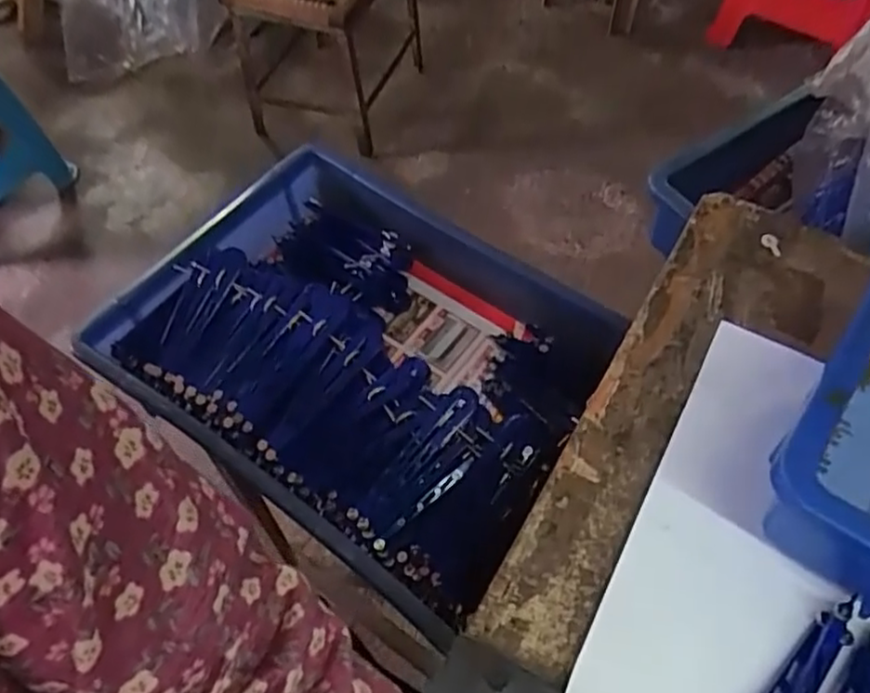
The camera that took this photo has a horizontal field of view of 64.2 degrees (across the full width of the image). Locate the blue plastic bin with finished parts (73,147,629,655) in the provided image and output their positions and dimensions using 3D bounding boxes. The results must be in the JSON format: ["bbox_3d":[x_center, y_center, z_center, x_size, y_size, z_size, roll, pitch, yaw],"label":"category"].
[{"bbox_3d":[-0.066,-0.004,0.567,0.378,0.099,0.270,34,61,20],"label":"blue plastic bin with finished parts"}]

